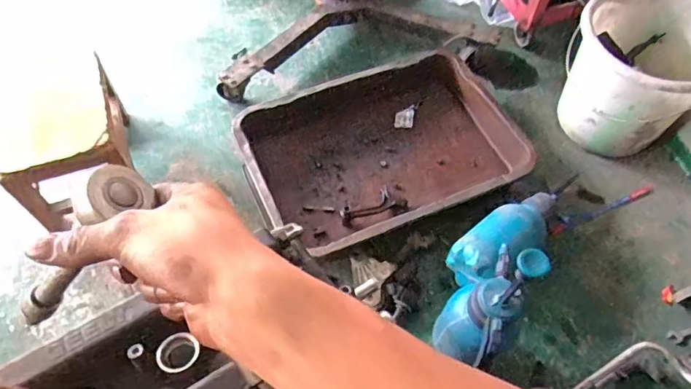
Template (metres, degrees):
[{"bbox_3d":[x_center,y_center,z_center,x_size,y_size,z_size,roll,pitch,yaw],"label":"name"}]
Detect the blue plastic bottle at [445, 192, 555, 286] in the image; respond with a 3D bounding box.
[{"bbox_3d":[0.364,0.089,1.148,0.304,0.103,0.127,-36,67,-23],"label":"blue plastic bottle"}]

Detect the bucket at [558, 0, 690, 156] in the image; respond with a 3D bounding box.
[{"bbox_3d":[0.721,-0.283,1.312,0.326,0.342,0.323,-33,65,-23],"label":"bucket"}]

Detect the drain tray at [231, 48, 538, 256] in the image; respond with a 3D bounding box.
[{"bbox_3d":[0.096,-0.118,1.254,0.670,0.118,0.447,-20,61,-17],"label":"drain tray"}]

